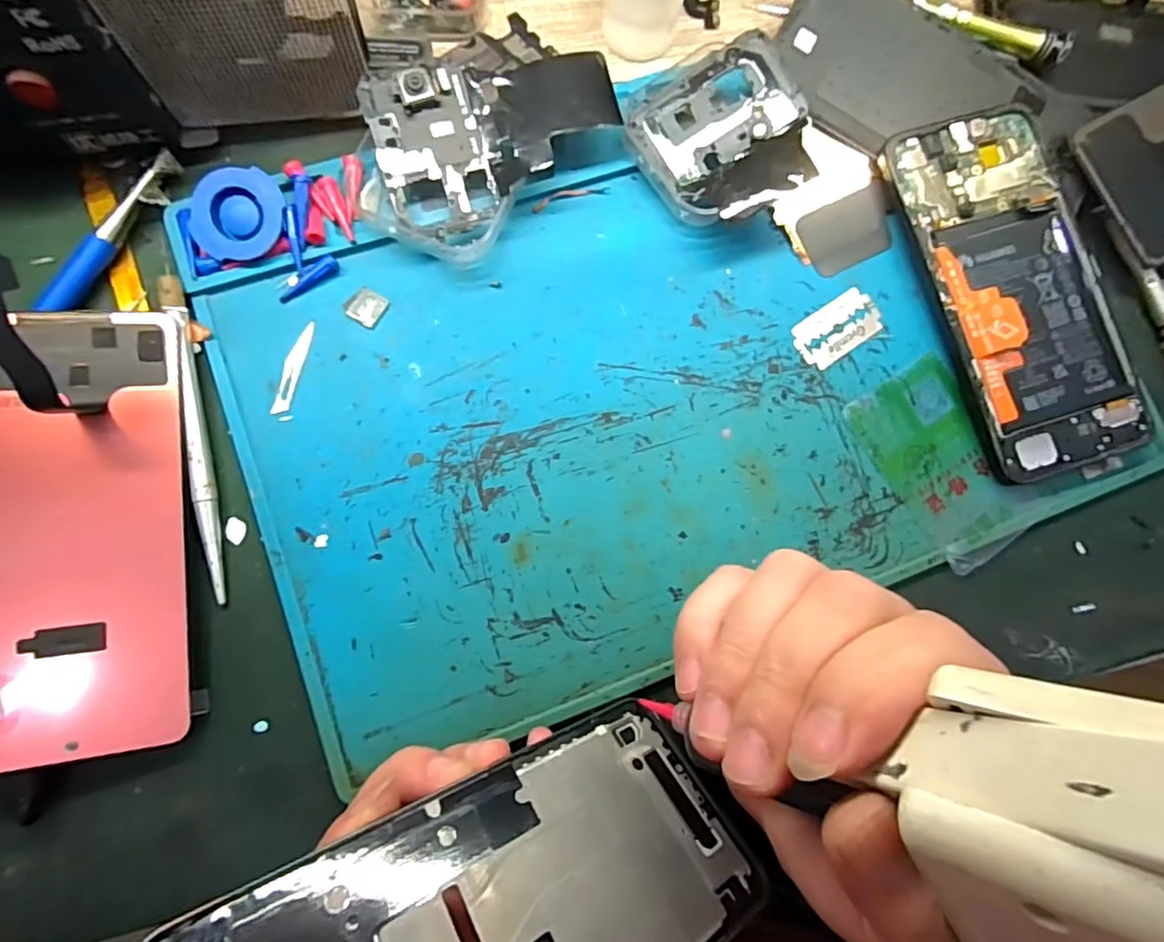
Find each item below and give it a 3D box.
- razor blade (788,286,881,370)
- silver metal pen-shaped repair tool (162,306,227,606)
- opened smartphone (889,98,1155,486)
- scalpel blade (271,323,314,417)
[{"bbox_3d":[0.114,-0.063,0.259,0.042,0.004,0.023,-33,86,-8],"label":"razor blade"},{"bbox_3d":[-0.147,-0.007,0.227,0.006,0.009,0.113,-10,83,-6],"label":"silver metal pen-shaped repair tool"},{"bbox_3d":[0.192,-0.080,0.257,0.074,0.016,0.159,-16,83,-7],"label":"opened smartphone"},{"bbox_3d":[-0.117,-0.042,0.239,0.006,0.004,0.039,16,81,-12],"label":"scalpel blade"}]

